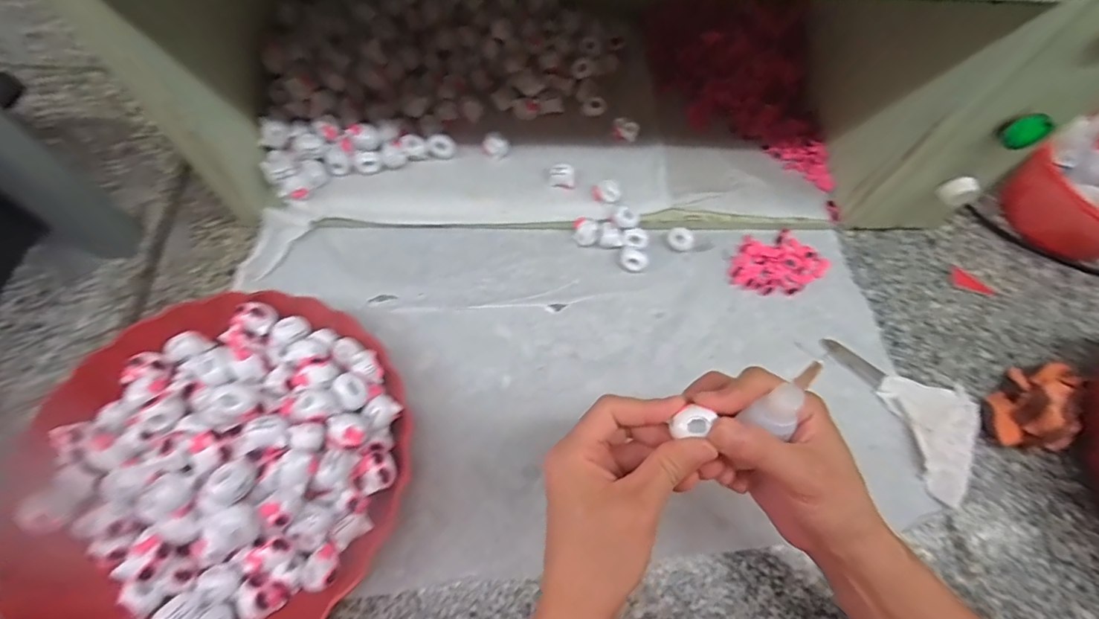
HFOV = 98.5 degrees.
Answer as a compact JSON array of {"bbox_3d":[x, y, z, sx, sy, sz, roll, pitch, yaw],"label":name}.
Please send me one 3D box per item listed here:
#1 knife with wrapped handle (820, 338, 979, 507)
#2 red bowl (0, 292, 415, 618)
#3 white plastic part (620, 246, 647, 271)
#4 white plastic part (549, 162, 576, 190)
[{"bbox_3d":[0.317,0.077,0.404,0.088,0.009,0.147,-18,67,-13],"label":"knife with wrapped handle"},{"bbox_3d":[-0.222,0.102,0.321,0.237,0.063,0.240,25,65,7],"label":"red bowl"},{"bbox_3d":[0.078,-0.048,0.442,0.023,0.018,0.020,11,64,0],"label":"white plastic part"},{"bbox_3d":[0.013,-0.130,0.454,0.023,0.017,0.020,-4,65,-7],"label":"white plastic part"}]

